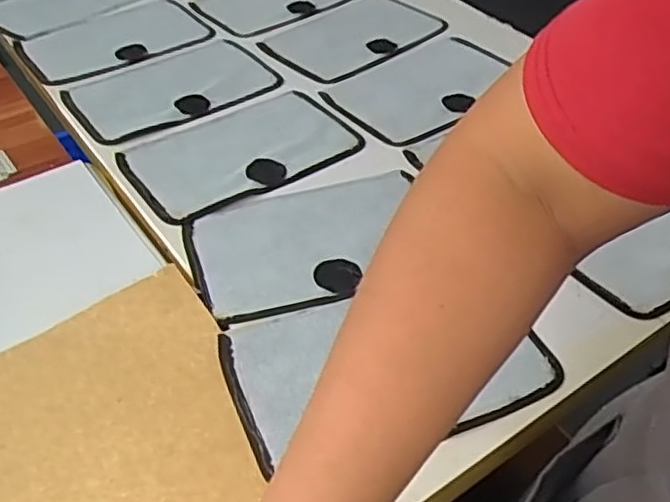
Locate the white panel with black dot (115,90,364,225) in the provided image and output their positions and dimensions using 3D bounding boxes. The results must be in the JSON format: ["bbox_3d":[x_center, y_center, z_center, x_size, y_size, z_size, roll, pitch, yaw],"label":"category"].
[{"bbox_3d":[-0.096,-0.103,0.681,0.215,0.009,0.139,-25,49,-23],"label":"white panel with black dot"}]

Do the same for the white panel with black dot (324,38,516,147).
[{"bbox_3d":[0.100,-0.186,0.768,0.212,0.015,0.133,-32,52,-28],"label":"white panel with black dot"}]

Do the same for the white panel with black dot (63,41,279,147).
[{"bbox_3d":[-0.182,-0.186,0.768,0.221,0.005,0.137,-26,49,-24],"label":"white panel with black dot"}]

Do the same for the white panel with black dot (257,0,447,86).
[{"bbox_3d":[0.023,-0.273,0.863,0.225,0.009,0.142,-31,52,-28],"label":"white panel with black dot"}]

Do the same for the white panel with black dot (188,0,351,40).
[{"bbox_3d":[-0.077,-0.356,0.946,0.223,0.011,0.150,-29,51,-26],"label":"white panel with black dot"}]

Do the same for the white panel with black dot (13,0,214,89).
[{"bbox_3d":[-0.275,-0.268,0.856,0.218,0.005,0.144,-26,49,-24],"label":"white panel with black dot"}]

